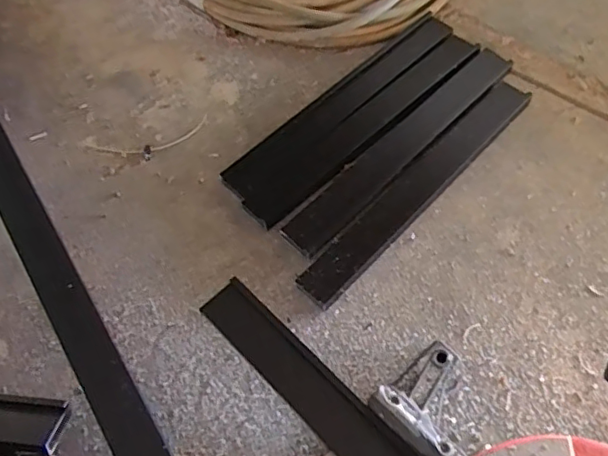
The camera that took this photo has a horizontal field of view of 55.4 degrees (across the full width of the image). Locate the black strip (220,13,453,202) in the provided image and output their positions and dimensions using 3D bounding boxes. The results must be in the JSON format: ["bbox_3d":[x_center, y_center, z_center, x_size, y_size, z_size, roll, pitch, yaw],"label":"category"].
[{"bbox_3d":[0.052,-0.168,0.767,0.388,0.011,0.050,-40,65,-17],"label":"black strip"}]

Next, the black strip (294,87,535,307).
[{"bbox_3d":[0.138,-0.049,0.683,0.047,0.019,0.376,40,70,23],"label":"black strip"}]

